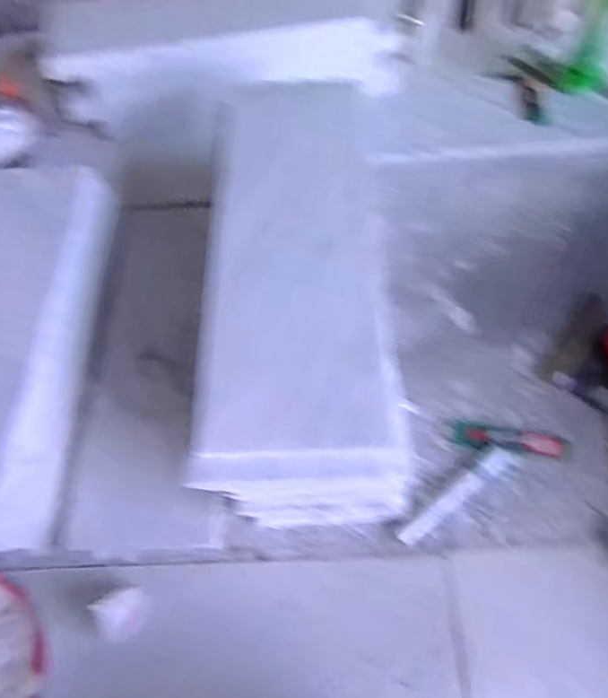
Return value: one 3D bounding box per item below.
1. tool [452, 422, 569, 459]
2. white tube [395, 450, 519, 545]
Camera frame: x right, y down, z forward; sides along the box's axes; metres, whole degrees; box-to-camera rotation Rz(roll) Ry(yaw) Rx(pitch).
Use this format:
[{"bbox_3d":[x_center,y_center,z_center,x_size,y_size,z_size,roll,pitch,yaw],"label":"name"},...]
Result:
[{"bbox_3d":[0.216,0.095,0.556,0.114,0.014,0.026,4,60,6],"label":"tool"},{"bbox_3d":[0.154,0.144,0.530,0.148,0.013,0.021,-34,63,-15],"label":"white tube"}]

